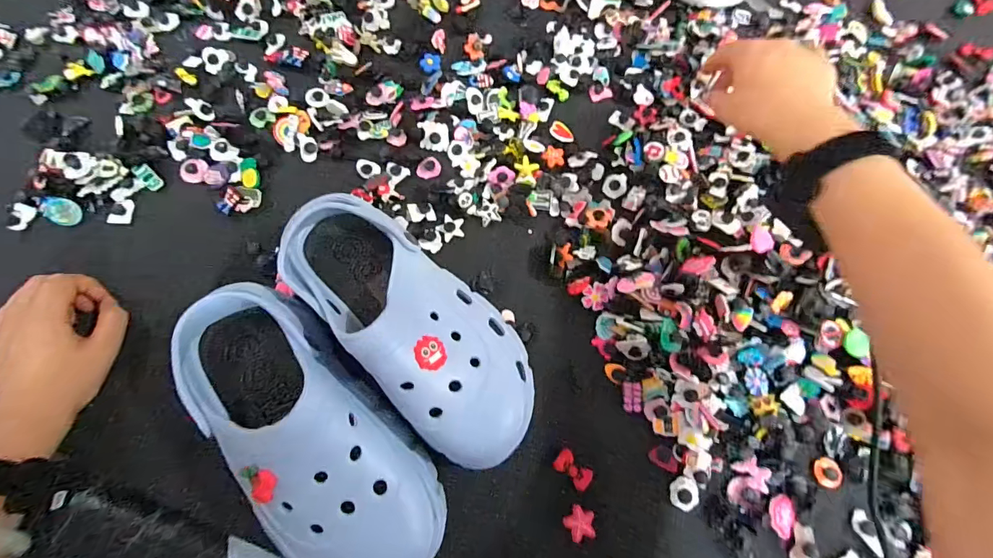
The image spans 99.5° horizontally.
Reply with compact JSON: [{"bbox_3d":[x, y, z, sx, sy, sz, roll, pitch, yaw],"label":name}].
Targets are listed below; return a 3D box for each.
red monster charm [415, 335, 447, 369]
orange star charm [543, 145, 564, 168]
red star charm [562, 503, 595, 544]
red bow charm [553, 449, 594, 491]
[{"bbox_3d":[-0.046,0.051,0.292,0.024,0.007,0.024,14,63,-29],"label":"red monster charm"},{"bbox_3d":[0.061,-0.131,0.451,0.023,0.005,0.025,1,71,-2],"label":"orange star charm"},{"bbox_3d":[0.068,0.195,0.334,0.025,0.006,0.024,43,74,12],"label":"red star charm"},{"bbox_3d":[0.063,0.157,0.345,0.032,0.004,0.018,40,74,11],"label":"red bow charm"}]

